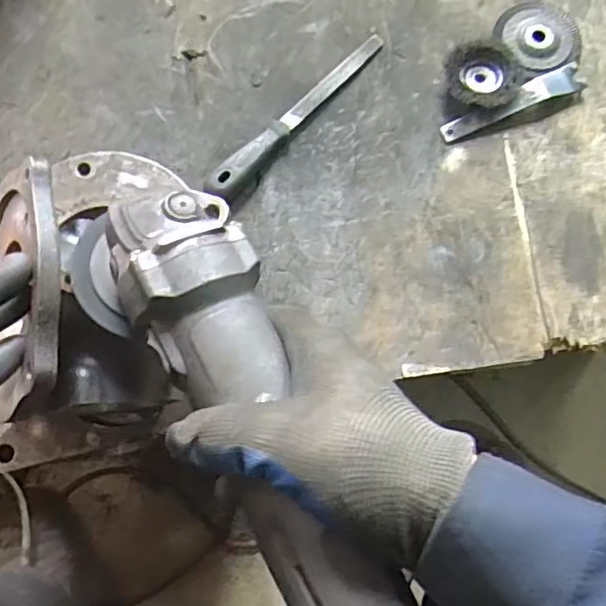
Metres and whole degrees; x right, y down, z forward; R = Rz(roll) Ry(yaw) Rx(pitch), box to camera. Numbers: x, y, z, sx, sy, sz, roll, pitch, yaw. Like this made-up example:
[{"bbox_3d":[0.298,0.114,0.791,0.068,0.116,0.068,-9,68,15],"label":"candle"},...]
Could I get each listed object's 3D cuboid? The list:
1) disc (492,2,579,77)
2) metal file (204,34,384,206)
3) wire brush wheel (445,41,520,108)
[{"bbox_3d":[0.260,-0.296,0.685,0.103,0.010,0.093,-27,72,-17],"label":"disc"},{"bbox_3d":[-0.005,-0.204,0.650,0.029,0.030,0.261,40,80,7],"label":"metal file"},{"bbox_3d":[0.193,-0.246,0.669,0.074,0.025,0.076,0,78,-1],"label":"wire brush wheel"}]

